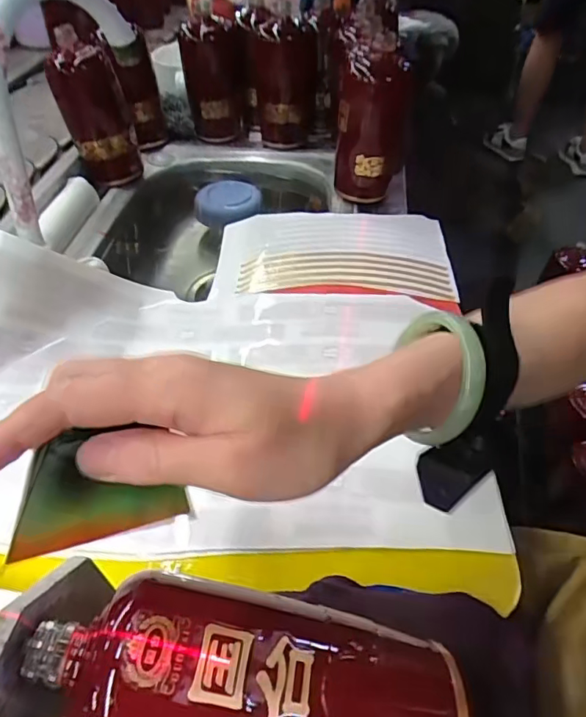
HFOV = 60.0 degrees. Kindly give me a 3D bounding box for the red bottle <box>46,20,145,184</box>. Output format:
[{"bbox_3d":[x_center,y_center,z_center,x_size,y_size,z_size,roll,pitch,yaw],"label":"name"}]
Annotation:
[{"bbox_3d":[-0.261,-0.322,0.672,0.075,0.165,0.073,35,55,27],"label":"red bottle"}]

